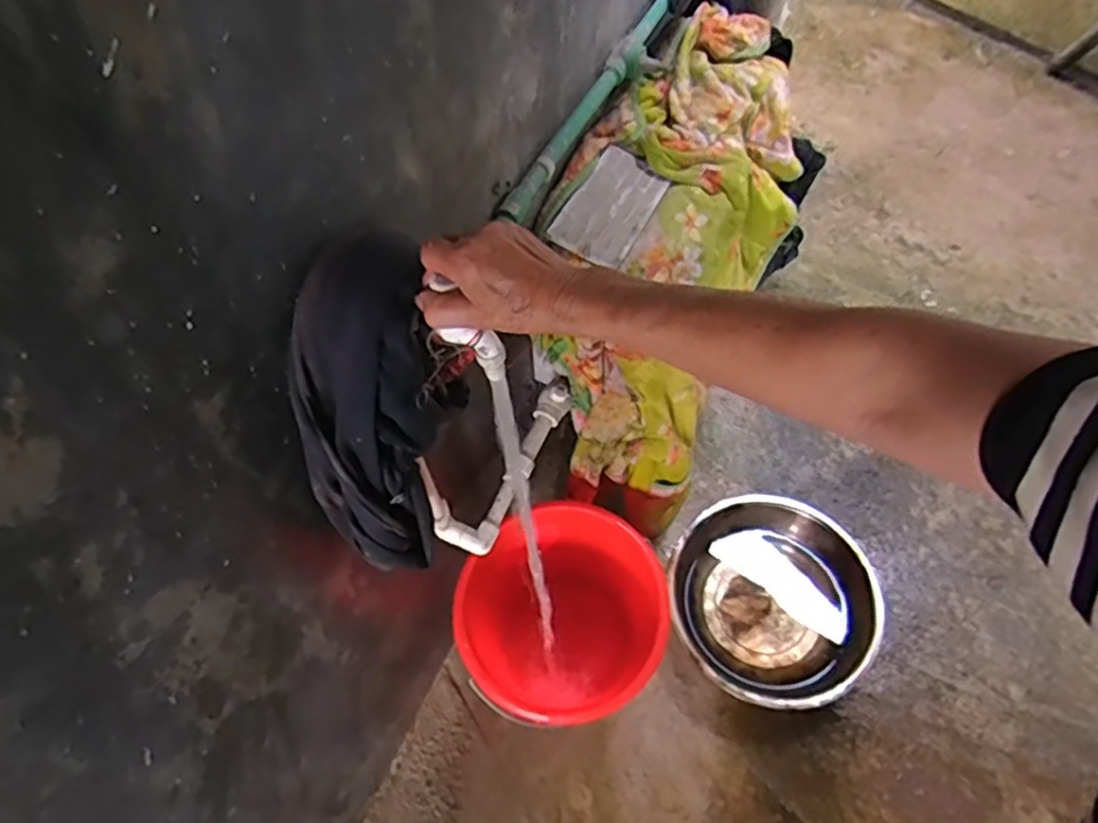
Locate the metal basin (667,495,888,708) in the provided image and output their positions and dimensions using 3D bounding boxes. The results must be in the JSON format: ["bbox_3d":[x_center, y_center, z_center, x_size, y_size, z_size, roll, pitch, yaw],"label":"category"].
[{"bbox_3d":[0.390,0.334,1.203,0.352,0.103,0.339,-2,60,3],"label":"metal basin"}]

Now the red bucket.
[{"bbox_3d":[0.032,0.341,1.085,0.270,0.260,0.298,34,66,20],"label":"red bucket"}]

